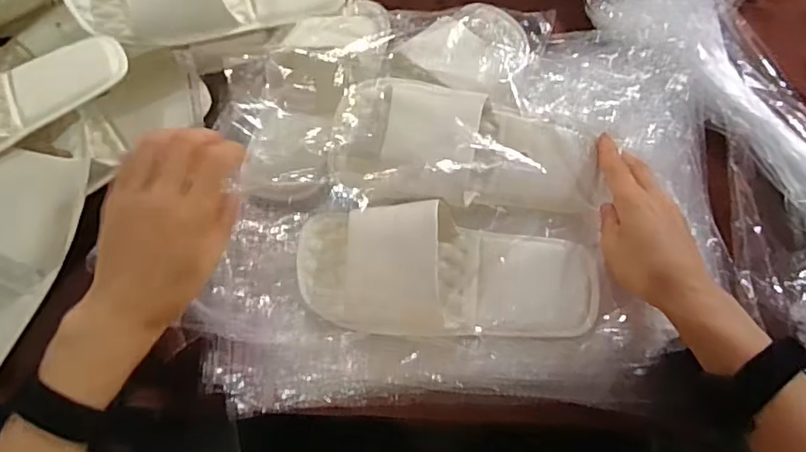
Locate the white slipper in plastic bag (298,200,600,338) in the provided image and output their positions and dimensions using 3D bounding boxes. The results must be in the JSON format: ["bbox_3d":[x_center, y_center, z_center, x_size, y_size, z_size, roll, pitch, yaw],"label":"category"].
[{"bbox_3d":[0.034,0.033,0.425,0.228,0.054,0.090,3,64,3],"label":"white slipper in plastic bag"}]

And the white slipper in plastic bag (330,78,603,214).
[{"bbox_3d":[0.057,-0.062,0.458,0.219,0.062,0.088,9,64,-10],"label":"white slipper in plastic bag"}]

